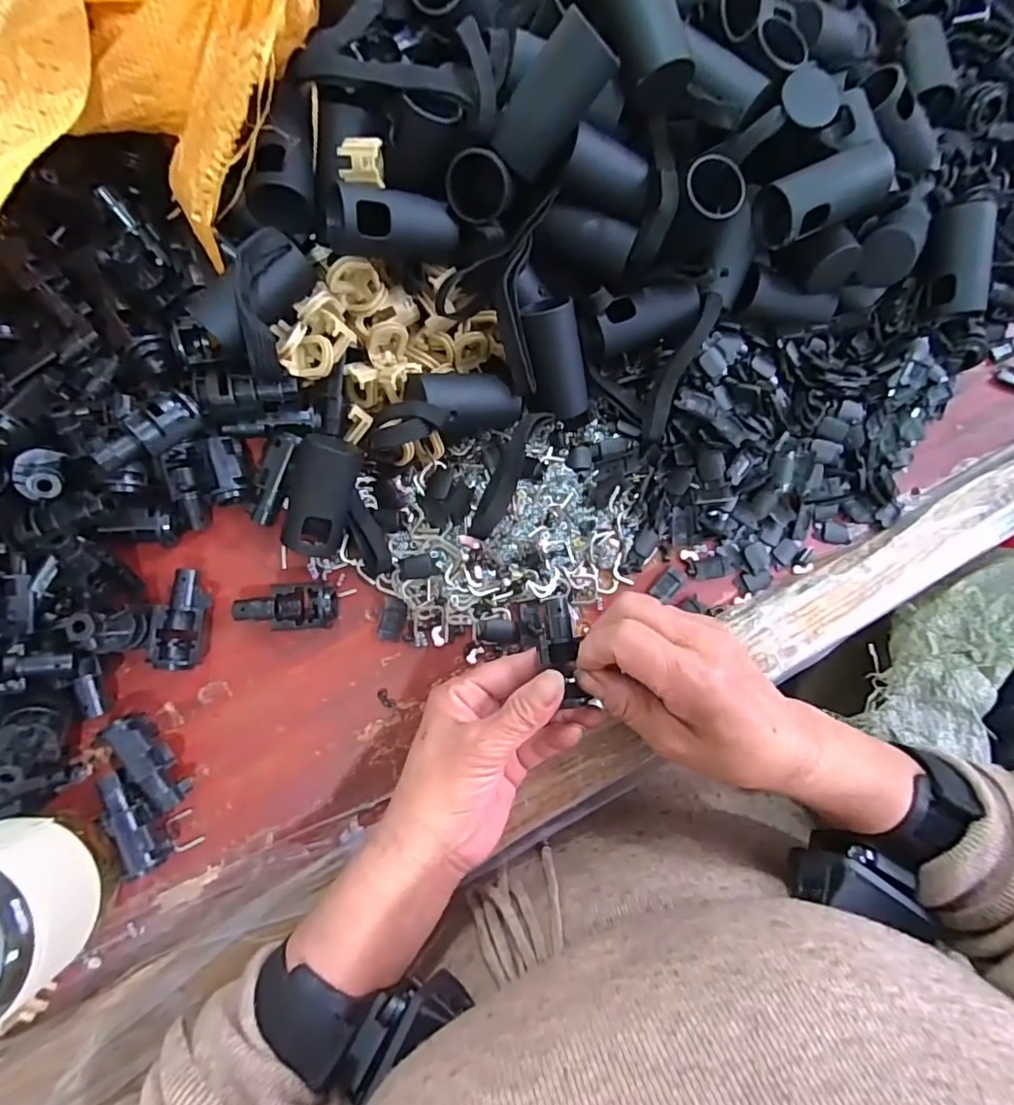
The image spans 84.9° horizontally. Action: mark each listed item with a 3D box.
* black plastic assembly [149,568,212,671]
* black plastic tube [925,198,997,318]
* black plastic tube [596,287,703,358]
[{"bbox_3d":[-0.178,0.036,0.304,0.022,0.024,0.052,0,85,-6],"label":"black plastic assembly"},{"bbox_3d":[0.281,-0.180,0.339,0.030,0.035,0.067,4,85,-6],"label":"black plastic tube"},{"bbox_3d":[0.080,-0.134,0.320,0.058,0.021,0.027,-21,88,-7],"label":"black plastic tube"}]

